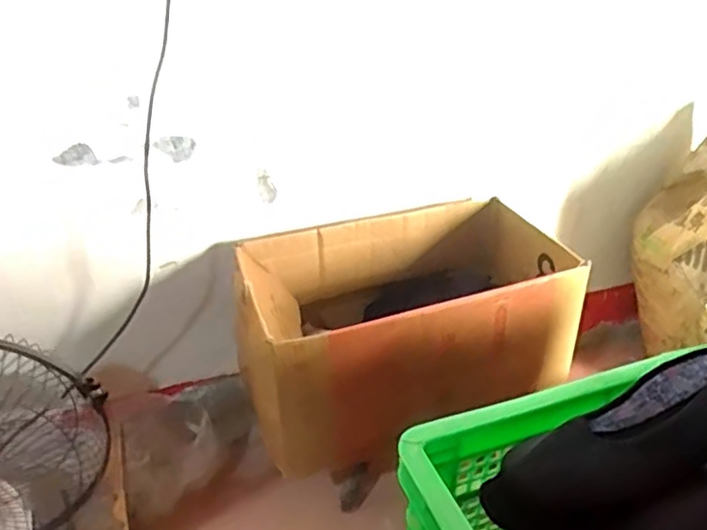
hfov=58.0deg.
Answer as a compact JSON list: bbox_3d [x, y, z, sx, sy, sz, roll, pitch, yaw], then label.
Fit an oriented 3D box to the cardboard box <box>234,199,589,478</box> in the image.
[{"bbox_3d":[0.077,0.075,1.060,0.527,0.214,0.322,-8,30,-17],"label":"cardboard box"}]

